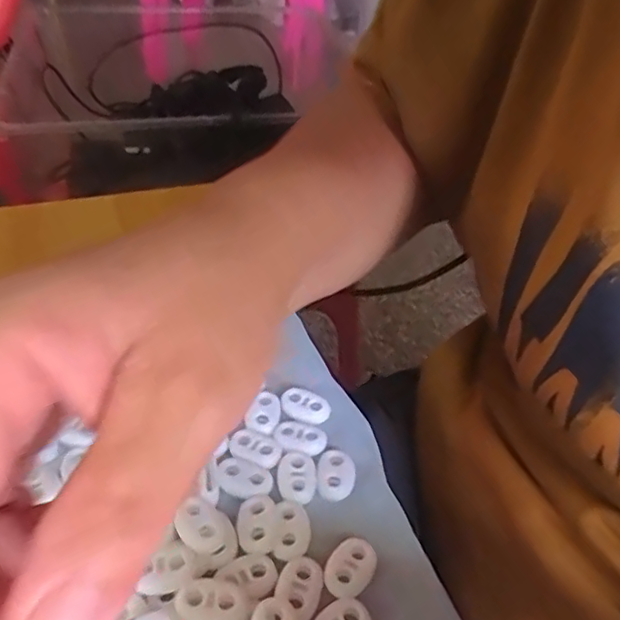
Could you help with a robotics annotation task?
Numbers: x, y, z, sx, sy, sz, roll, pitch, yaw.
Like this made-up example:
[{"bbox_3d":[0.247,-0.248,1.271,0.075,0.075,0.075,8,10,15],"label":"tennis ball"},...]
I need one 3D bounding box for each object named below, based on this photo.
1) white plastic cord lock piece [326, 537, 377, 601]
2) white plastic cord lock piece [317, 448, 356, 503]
[{"bbox_3d":[0.014,0.089,0.212,0.016,0.004,0.022,28,45,26],"label":"white plastic cord lock piece"},{"bbox_3d":[0.010,0.065,0.242,0.015,0.004,0.023,5,39,1],"label":"white plastic cord lock piece"}]

